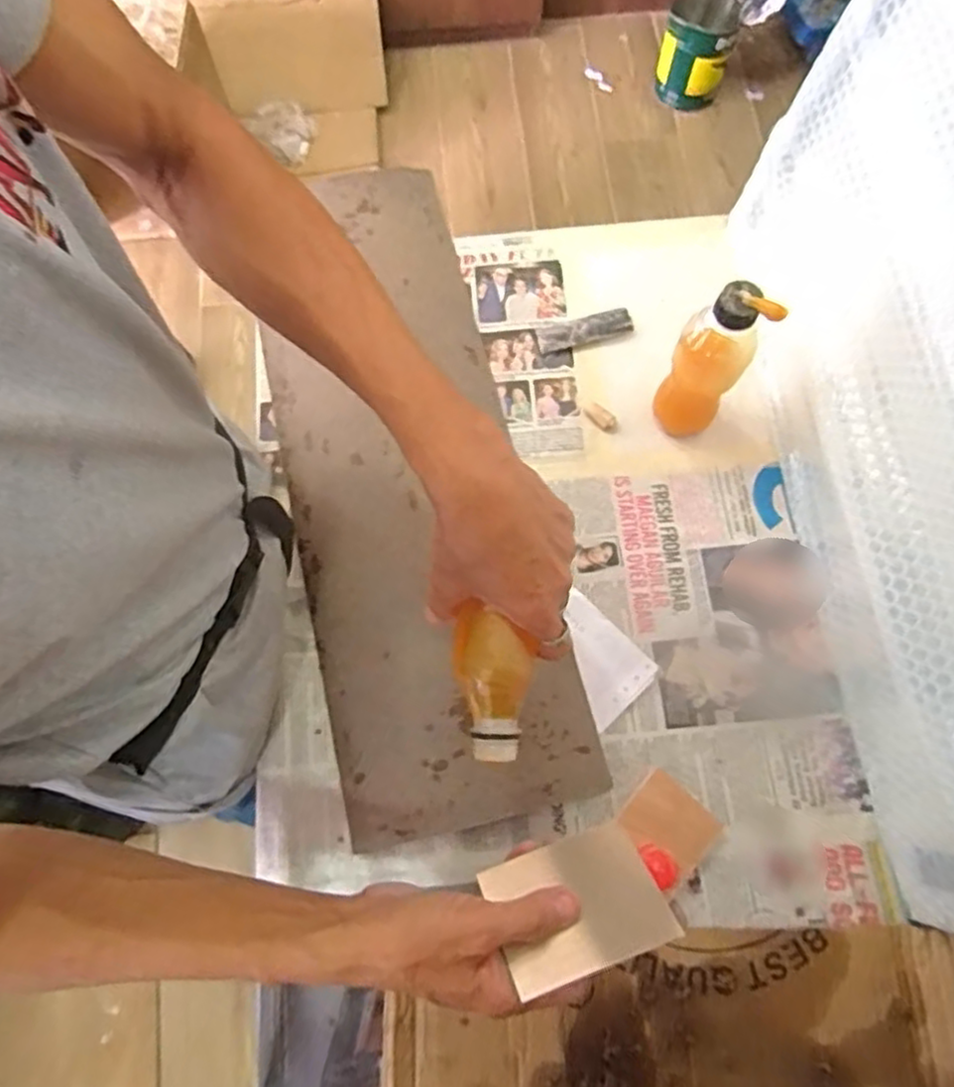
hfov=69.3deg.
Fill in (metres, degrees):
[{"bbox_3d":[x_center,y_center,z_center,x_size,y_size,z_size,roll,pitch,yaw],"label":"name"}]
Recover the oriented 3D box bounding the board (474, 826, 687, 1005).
[{"bbox_3d":[0.057,0.206,0.398,0.093,0.005,0.072,-16,39,-11],"label":"board"}]

